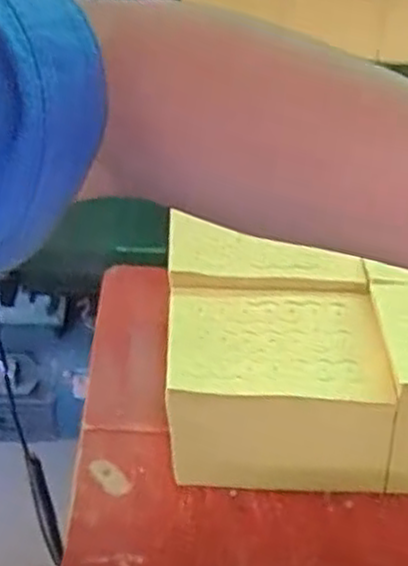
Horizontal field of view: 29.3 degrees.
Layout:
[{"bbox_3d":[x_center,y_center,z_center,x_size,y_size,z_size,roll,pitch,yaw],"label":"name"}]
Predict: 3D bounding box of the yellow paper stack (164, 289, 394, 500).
[{"bbox_3d":[0.060,0.085,0.610,0.175,0.112,0.113,2,37,-1],"label":"yellow paper stack"}]

